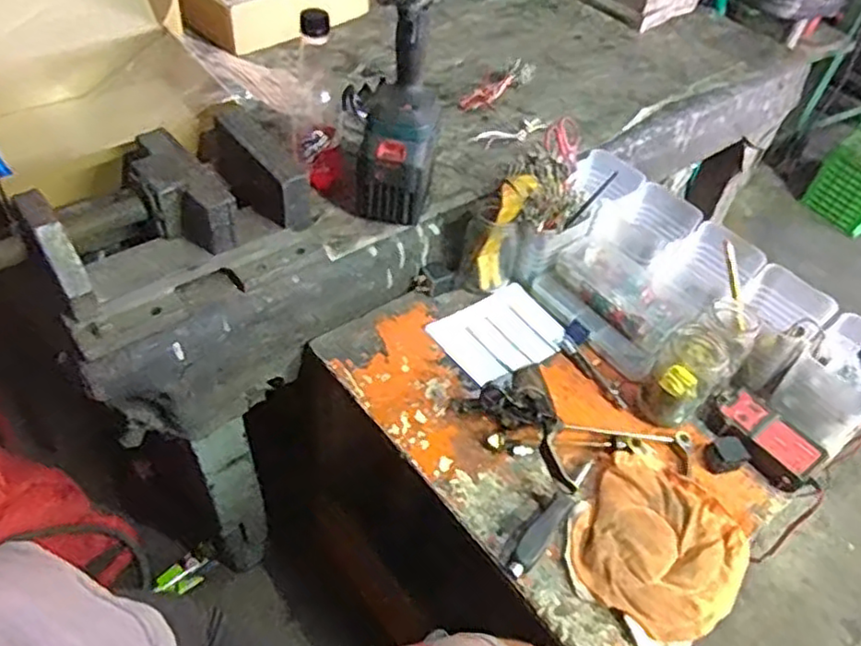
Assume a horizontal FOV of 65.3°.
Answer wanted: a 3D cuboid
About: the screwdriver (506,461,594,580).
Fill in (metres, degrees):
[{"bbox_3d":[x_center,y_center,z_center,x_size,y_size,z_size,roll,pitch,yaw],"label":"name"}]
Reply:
[{"bbox_3d":[0.114,0.177,0.614,0.021,0.027,0.141,36,53,23],"label":"screwdriver"}]

